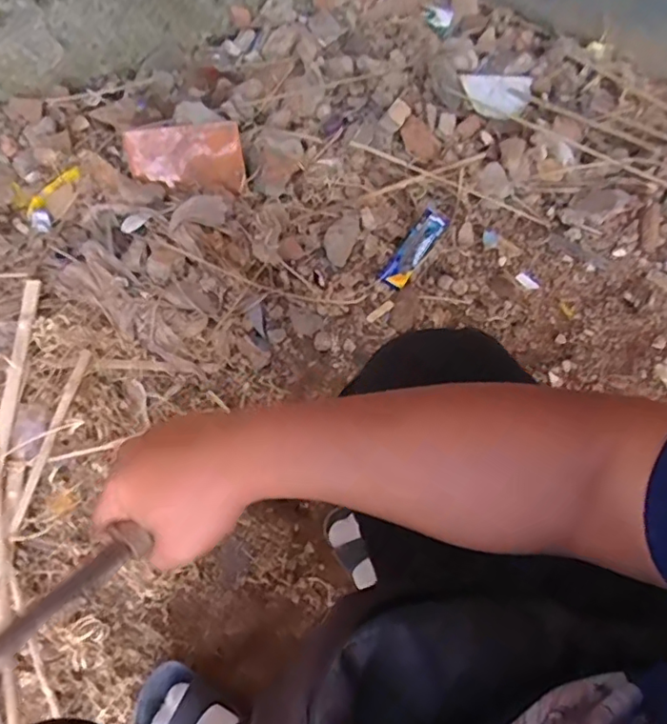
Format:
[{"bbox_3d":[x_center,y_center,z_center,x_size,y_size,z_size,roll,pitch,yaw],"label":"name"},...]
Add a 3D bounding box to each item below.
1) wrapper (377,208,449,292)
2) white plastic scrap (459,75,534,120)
[{"bbox_3d":[0.145,-0.204,1.036,0.049,0.024,0.185,32,63,13],"label":"wrapper"},{"bbox_3d":[0.372,-0.597,1.277,0.165,0.019,0.133,-10,62,-9],"label":"white plastic scrap"}]

